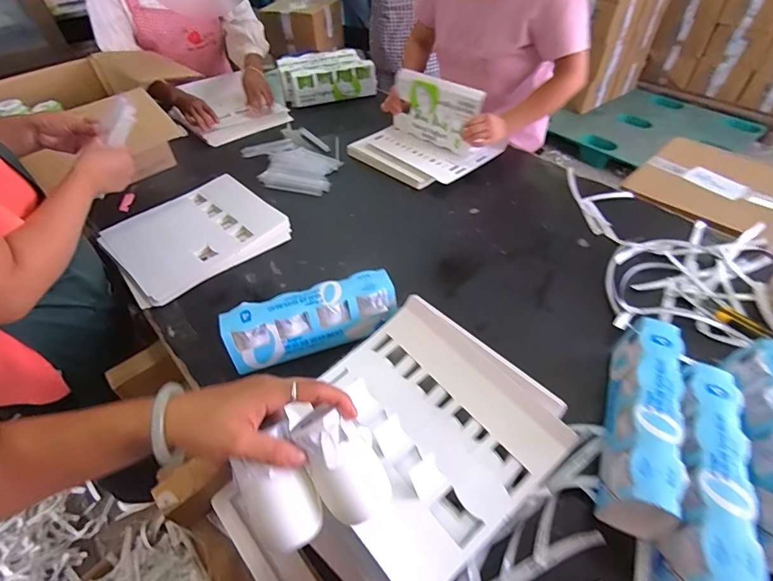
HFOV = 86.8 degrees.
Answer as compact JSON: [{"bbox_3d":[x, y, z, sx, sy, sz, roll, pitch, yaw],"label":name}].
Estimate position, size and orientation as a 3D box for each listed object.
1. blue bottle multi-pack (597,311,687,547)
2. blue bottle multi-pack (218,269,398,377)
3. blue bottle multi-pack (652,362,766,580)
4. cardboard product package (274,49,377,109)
[{"bbox_3d":[0.341,0.167,0.548,0.068,0.098,0.275,17,50,17],"label":"blue bottle multi-pack"},{"bbox_3d":[-0.119,0.050,0.671,0.270,0.091,0.074,-17,49,-13],"label":"blue bottle multi-pack"},{"bbox_3d":[0.375,0.220,0.487,0.080,0.083,0.274,15,50,16],"label":"blue bottle multi-pack"},{"bbox_3d":[-0.205,-0.730,1.390,0.309,0.092,0.166,-14,48,-10],"label":"cardboard product package"}]

